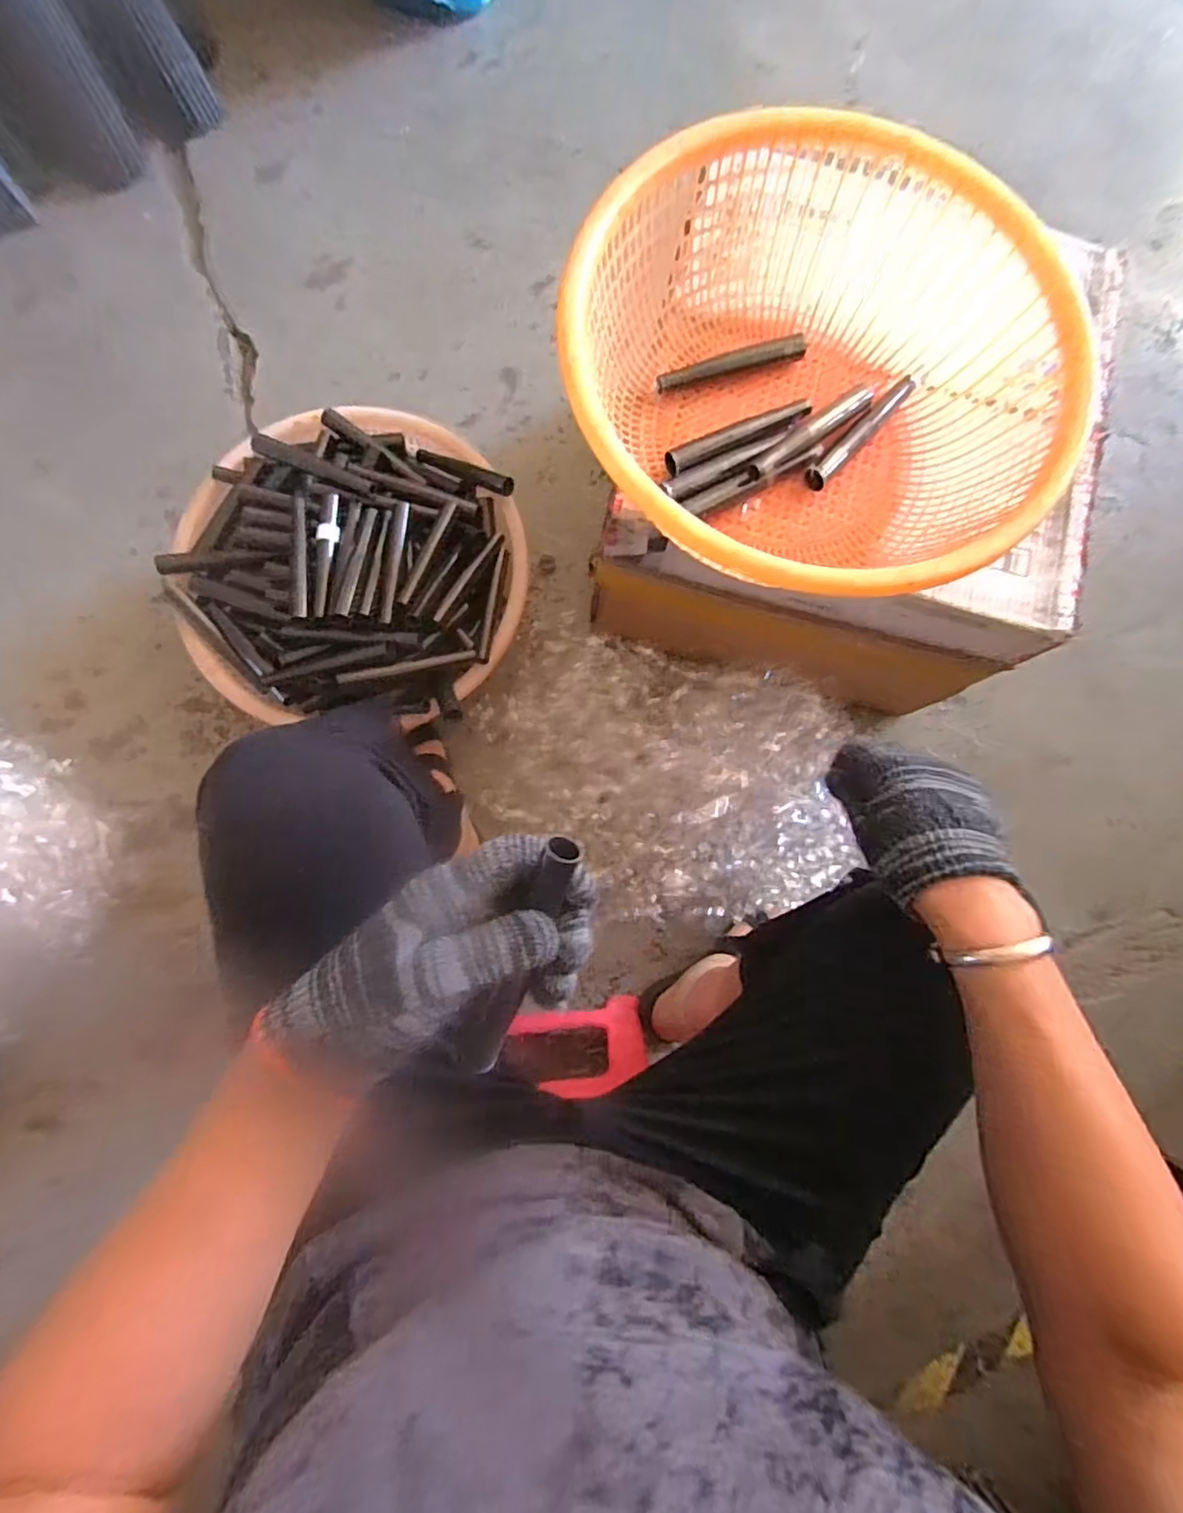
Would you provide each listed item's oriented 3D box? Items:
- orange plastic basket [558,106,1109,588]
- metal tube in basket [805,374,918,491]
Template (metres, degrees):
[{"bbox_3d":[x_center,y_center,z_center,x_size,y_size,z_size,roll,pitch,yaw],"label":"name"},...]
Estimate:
[{"bbox_3d":[0.177,-0.313,0.522,0.397,0.140,0.393,8,81,-1],"label":"orange plastic basket"},{"bbox_3d":[0.257,-0.310,0.569,0.020,0.020,0.162,42,82,4],"label":"metal tube in basket"}]

